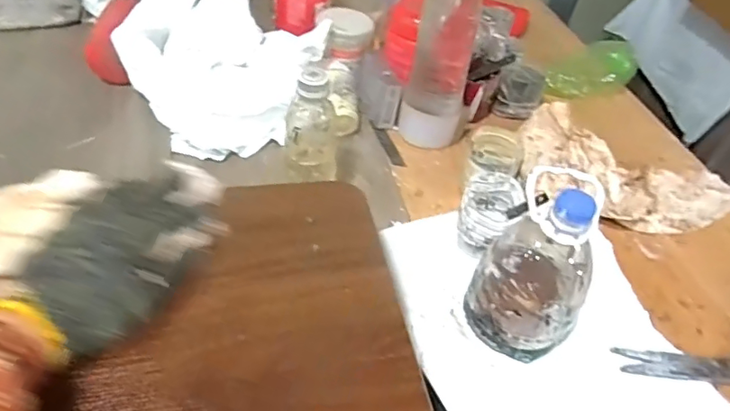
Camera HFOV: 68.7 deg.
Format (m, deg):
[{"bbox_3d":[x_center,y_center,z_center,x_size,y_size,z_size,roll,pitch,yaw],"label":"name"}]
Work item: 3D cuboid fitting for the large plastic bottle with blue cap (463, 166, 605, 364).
[{"bbox_3d":[0.158,0.054,0.480,0.095,0.168,0.093,4,44,-4],"label":"large plastic bottle with blue cap"}]

